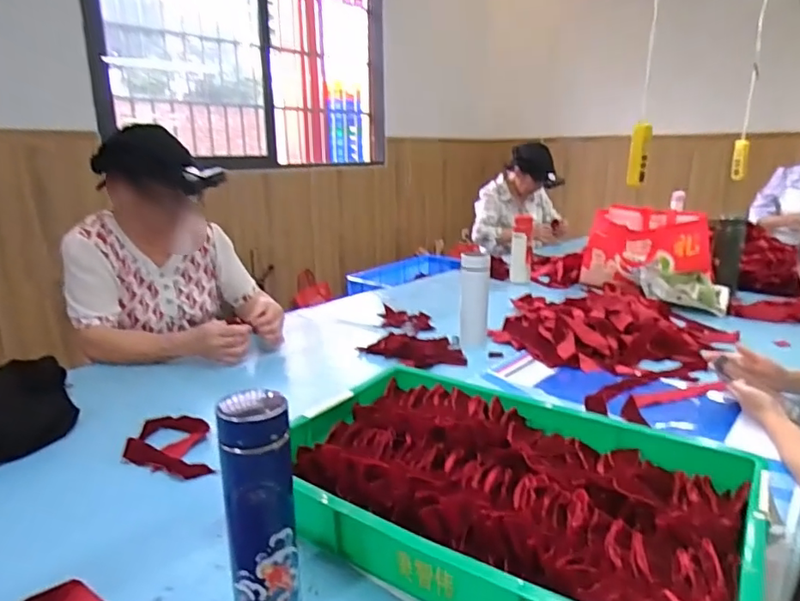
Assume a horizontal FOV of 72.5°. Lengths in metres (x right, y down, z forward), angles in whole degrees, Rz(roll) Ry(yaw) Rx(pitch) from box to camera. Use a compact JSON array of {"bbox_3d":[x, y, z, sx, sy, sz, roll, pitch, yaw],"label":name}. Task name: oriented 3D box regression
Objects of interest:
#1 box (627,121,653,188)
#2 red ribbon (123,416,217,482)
[{"bbox_3d":[0.708,-0.430,1.616,0.057,0.174,0.049,6,16,21],"label":"box"},{"bbox_3d":[-0.355,0.222,0.835,0.118,0.030,0.165,-6,16,-21],"label":"red ribbon"}]

